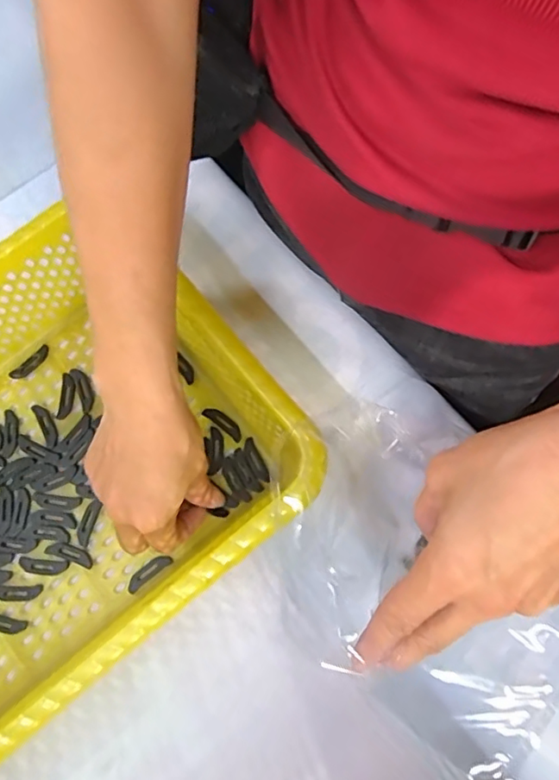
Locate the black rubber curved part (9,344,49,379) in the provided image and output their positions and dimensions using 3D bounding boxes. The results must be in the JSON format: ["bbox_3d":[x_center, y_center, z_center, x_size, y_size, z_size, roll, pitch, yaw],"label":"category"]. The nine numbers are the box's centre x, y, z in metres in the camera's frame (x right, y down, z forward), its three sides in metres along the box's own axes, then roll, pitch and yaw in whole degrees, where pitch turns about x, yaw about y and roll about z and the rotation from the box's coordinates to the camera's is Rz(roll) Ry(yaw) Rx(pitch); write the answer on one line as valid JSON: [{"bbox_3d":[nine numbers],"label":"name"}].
[{"bbox_3d":[-0.192,-0.021,0.437,0.035,0.004,0.012,-42,79,-10],"label":"black rubber curved part"}]

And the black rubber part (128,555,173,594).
[{"bbox_3d":[-0.093,0.129,0.403,0.036,0.004,0.010,-37,78,-9],"label":"black rubber part"}]

